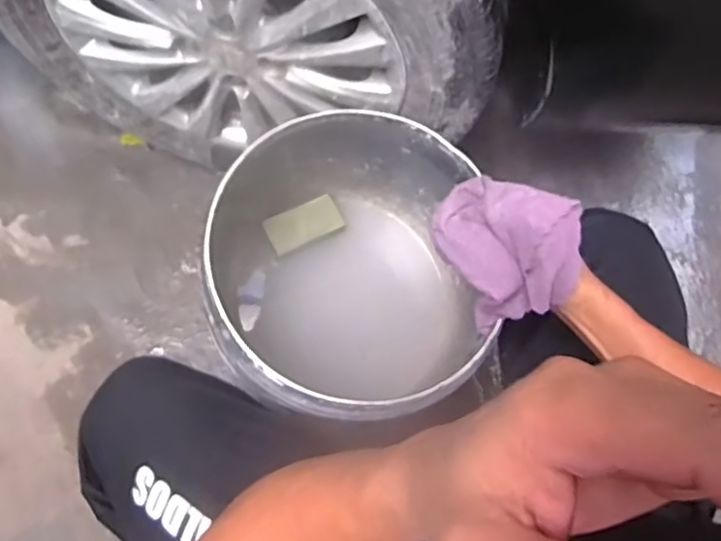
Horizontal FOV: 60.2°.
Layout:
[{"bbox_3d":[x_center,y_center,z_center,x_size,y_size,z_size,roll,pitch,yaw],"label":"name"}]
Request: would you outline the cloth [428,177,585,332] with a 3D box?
[{"bbox_3d":[0.134,-0.021,0.562,0.103,0.105,0.125,-38,78,-11],"label":"cloth"}]

